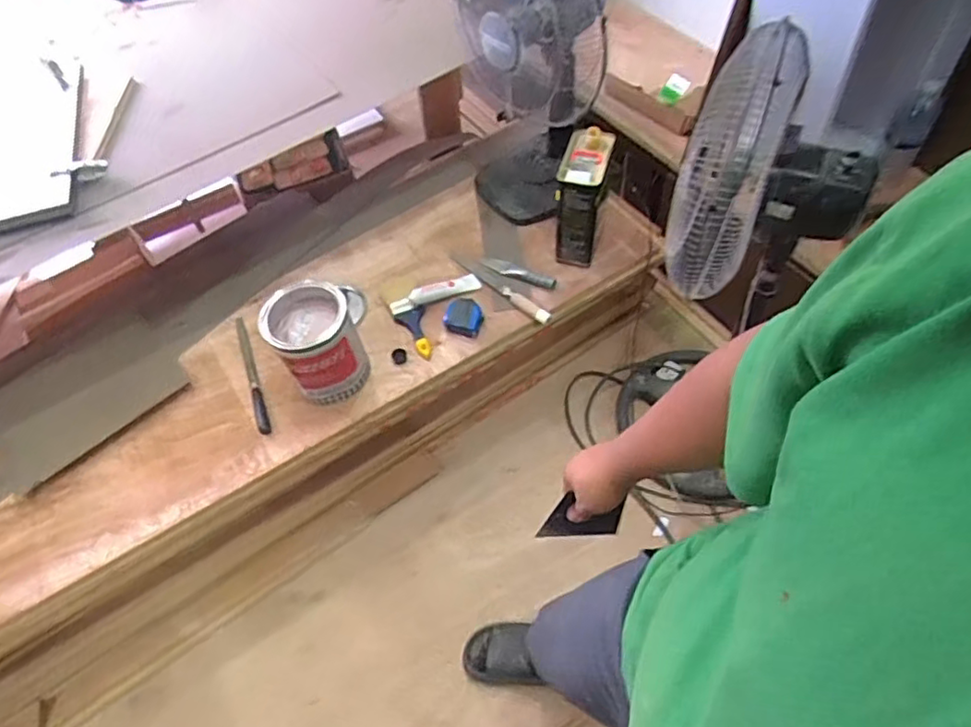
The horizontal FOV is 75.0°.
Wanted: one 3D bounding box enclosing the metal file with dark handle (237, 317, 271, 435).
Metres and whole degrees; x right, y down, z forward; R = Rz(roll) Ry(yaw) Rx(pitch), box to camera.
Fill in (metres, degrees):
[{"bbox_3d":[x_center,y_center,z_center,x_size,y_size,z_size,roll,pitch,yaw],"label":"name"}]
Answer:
[{"bbox_3d":[-0.488,0.020,1.313,0.024,0.018,0.294,-21,57,-9],"label":"metal file with dark handle"}]

